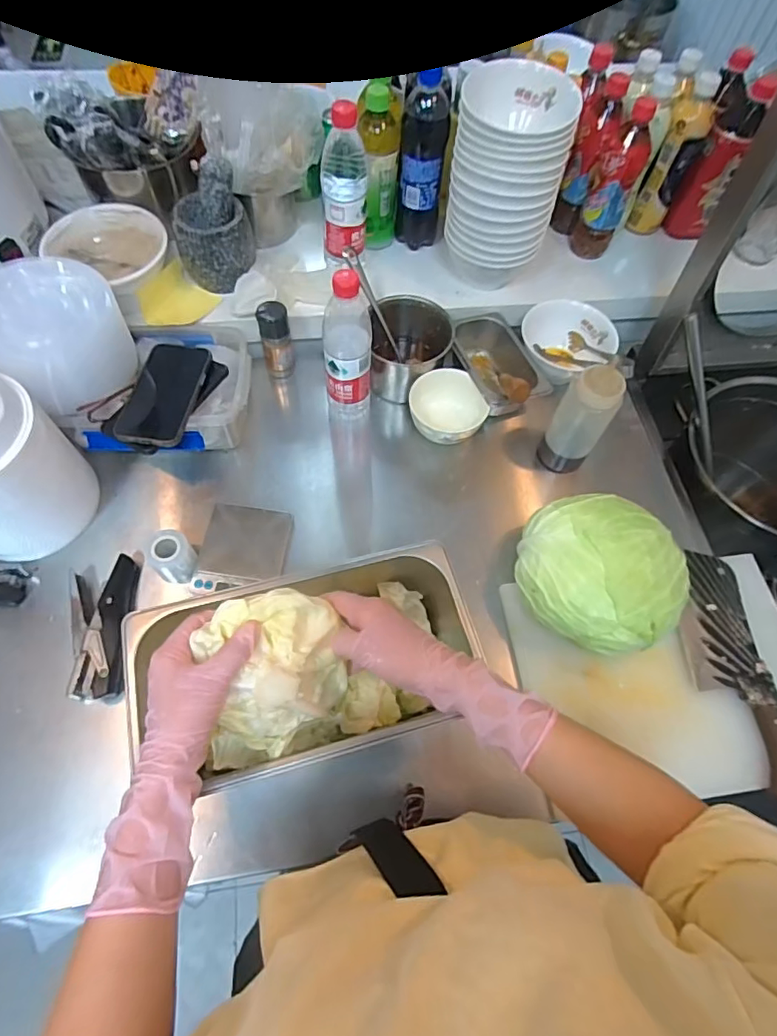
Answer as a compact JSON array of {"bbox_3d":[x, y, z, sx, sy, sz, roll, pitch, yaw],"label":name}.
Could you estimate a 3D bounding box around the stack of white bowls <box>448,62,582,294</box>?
[{"bbox_3d":[0.159,-0.456,0.771,0.140,0.247,0.131,13,63,4],"label":"stack of white bowls"}]

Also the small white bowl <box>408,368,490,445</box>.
[{"bbox_3d":[0.084,-0.157,0.762,0.105,0.055,0.095,-2,63,-4],"label":"small white bowl"}]

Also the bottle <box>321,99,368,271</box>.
[{"bbox_3d":[-0.061,-0.450,0.758,0.064,0.204,0.063,-4,63,-5],"label":"bottle"}]

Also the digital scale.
[{"bbox_3d":[-0.181,0.039,0.673,0.105,0.025,0.114,6,62,0],"label":"digital scale"}]

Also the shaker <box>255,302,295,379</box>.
[{"bbox_3d":[-0.166,-0.261,0.798,0.044,0.112,0.038,-10,64,-8],"label":"shaker"}]

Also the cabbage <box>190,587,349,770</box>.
[{"bbox_3d":[-0.096,0.133,0.455,0.114,0.094,0.111,-10,63,-8],"label":"cabbage"}]

